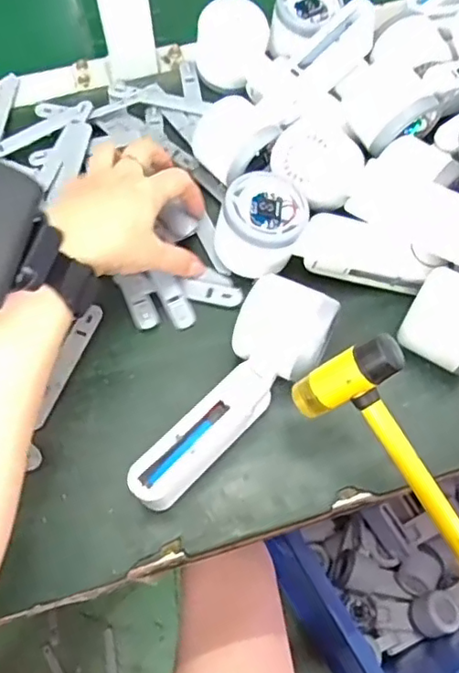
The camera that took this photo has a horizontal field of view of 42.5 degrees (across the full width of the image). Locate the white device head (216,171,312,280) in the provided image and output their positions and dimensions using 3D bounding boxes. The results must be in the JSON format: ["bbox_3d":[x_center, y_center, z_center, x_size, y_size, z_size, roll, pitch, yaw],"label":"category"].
[{"bbox_3d":[0.021,-0.076,0.413,0.063,0.051,0.062,4,63,2],"label":"white device head"}]

